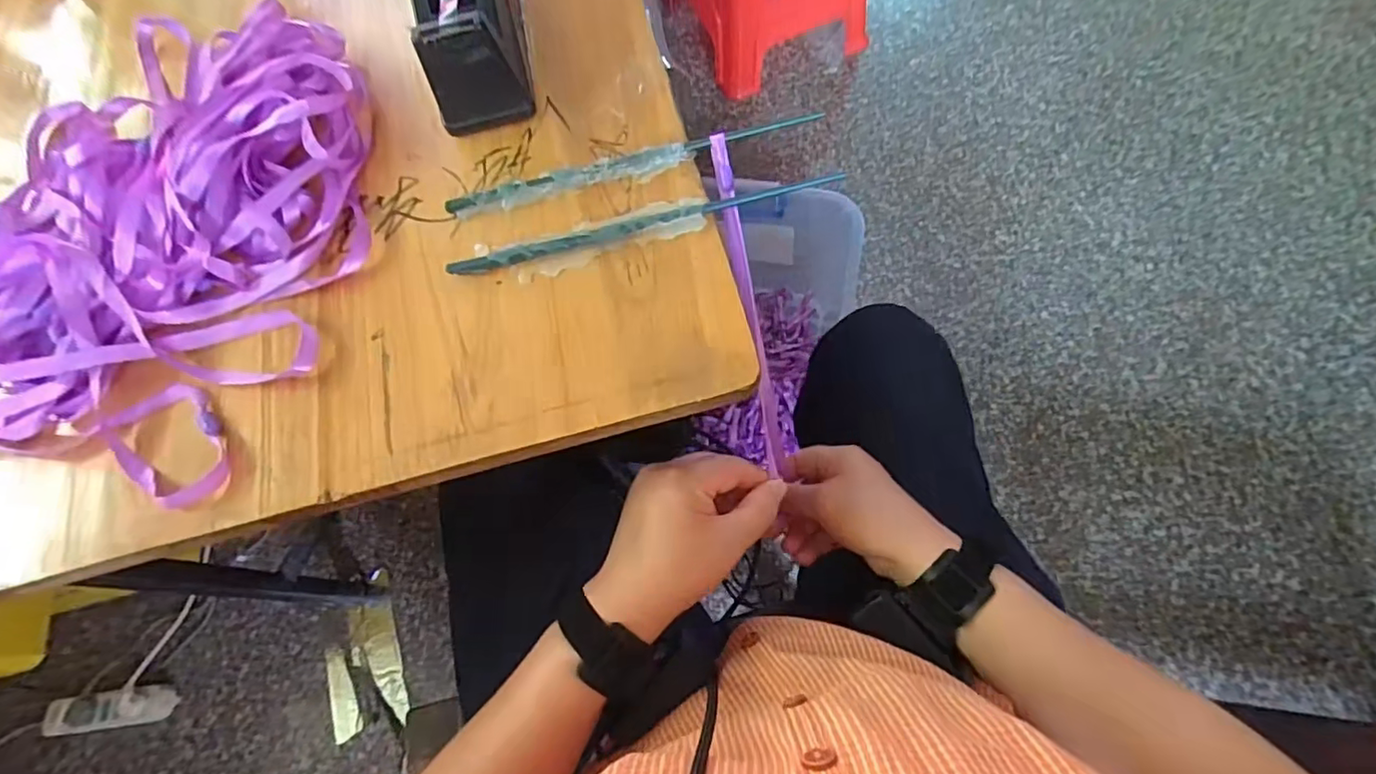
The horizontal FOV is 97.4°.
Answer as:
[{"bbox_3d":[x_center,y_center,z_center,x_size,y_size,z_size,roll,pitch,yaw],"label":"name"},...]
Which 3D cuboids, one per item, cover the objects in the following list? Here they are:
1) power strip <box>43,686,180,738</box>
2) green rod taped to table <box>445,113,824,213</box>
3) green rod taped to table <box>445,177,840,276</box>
[{"bbox_3d":[-0.909,0.509,0.953,0.180,0.031,0.055,-9,67,2],"label":"power strip"},{"bbox_3d":[-0.033,-0.140,0.375,0.235,0.014,0.008,-15,67,0],"label":"green rod taped to table"},{"bbox_3d":[-0.025,-0.096,0.355,0.233,0.012,0.009,-14,67,0],"label":"green rod taped to table"}]

